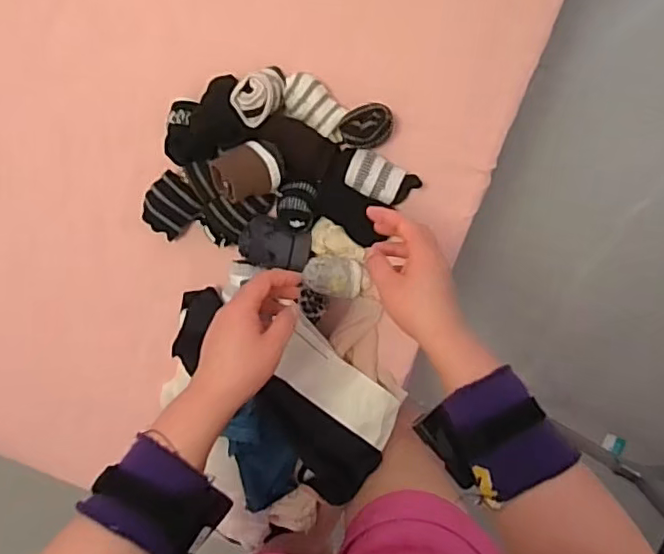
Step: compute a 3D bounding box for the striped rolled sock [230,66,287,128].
[{"bbox_3d":[-0.086,-0.222,0.711,0.054,0.064,0.076,41,99,-3],"label":"striped rolled sock"}]

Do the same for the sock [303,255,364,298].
[{"bbox_3d":[0.001,-0.002,0.728,0.071,0.029,0.046,13,100,2],"label":"sock"}]

